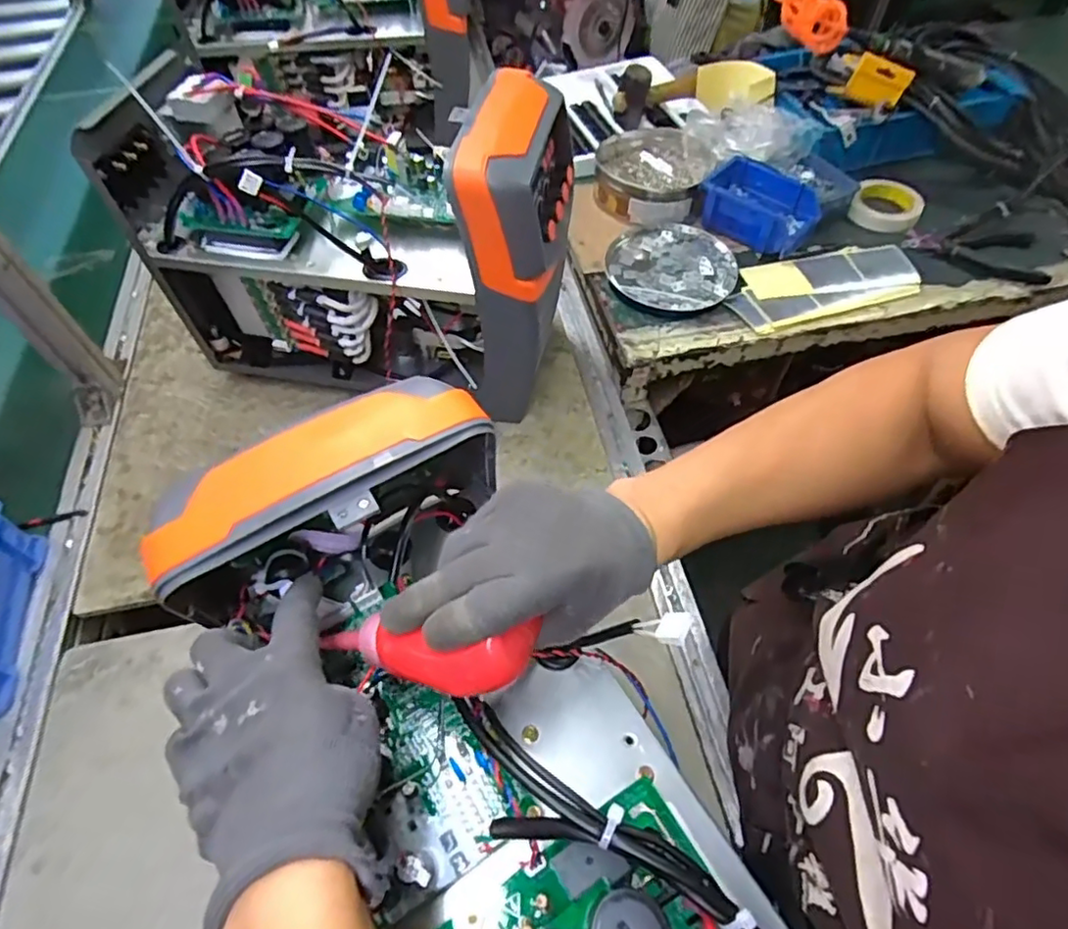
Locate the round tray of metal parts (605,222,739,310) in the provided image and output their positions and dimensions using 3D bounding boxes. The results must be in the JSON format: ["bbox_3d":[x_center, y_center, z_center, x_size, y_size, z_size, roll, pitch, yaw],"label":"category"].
[{"bbox_3d":[0.204,-0.293,0.903,0.184,0.023,0.183,-1,55,1],"label":"round tray of metal parts"}]

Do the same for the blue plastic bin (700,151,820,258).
[{"bbox_3d":[0.352,-0.400,0.941,0.168,0.071,0.135,31,62,21],"label":"blue plastic bin"}]

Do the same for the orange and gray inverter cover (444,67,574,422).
[{"bbox_3d":[-0.016,-0.221,0.674,0.106,0.317,0.189,5,56,6],"label":"orange and gray inverter cover"}]

